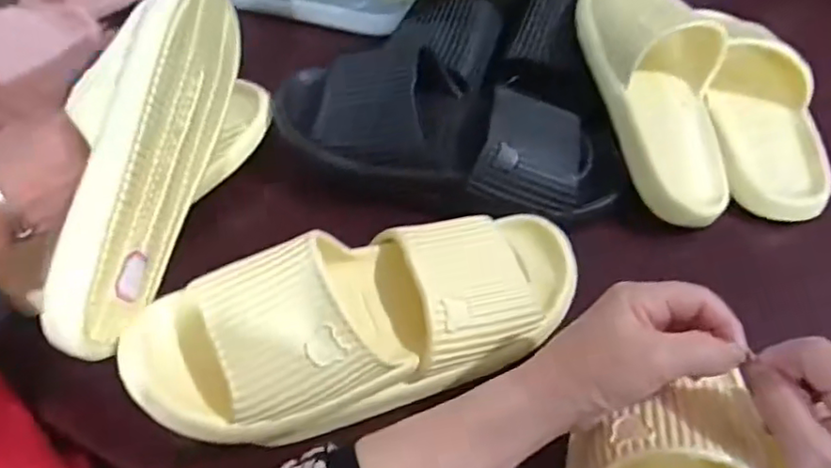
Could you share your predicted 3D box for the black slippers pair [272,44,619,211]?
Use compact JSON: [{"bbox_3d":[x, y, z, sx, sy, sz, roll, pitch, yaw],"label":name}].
[{"bbox_3d":[0.026,-0.093,0.501,0.298,0.067,0.111,13,56,8],"label":"black slippers pair"}]

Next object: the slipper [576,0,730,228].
[{"bbox_3d":[0.212,-0.131,0.503,0.108,0.063,0.246,-8,73,-6],"label":"slipper"}]

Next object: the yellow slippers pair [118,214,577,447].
[{"bbox_3d":[-0.023,0.047,0.389,0.294,0.083,0.104,-17,57,-12],"label":"yellow slippers pair"}]

